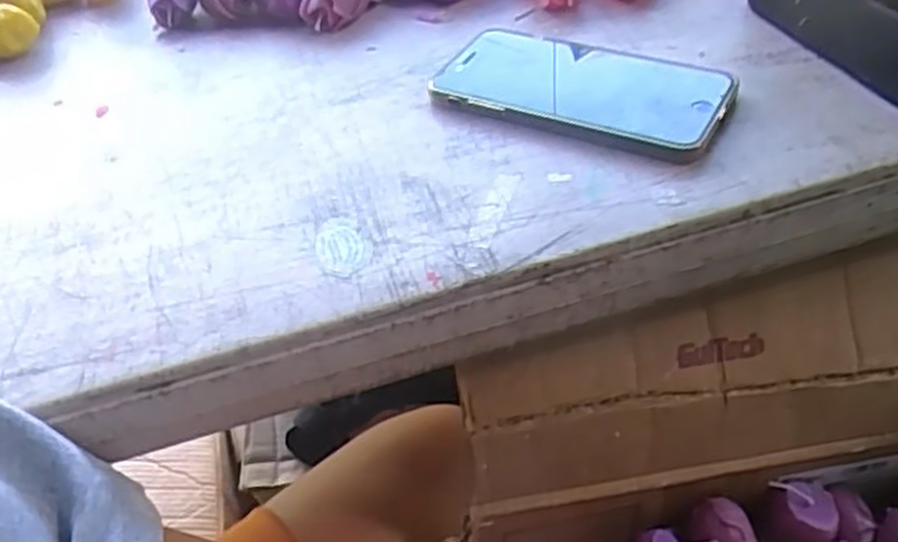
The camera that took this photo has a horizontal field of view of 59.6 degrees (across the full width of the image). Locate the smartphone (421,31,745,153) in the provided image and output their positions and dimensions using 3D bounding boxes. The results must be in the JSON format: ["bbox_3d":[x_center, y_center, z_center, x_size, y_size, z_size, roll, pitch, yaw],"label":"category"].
[{"bbox_3d":[0.074,-0.106,0.444,0.160,0.012,0.085,19,50,23],"label":"smartphone"}]

